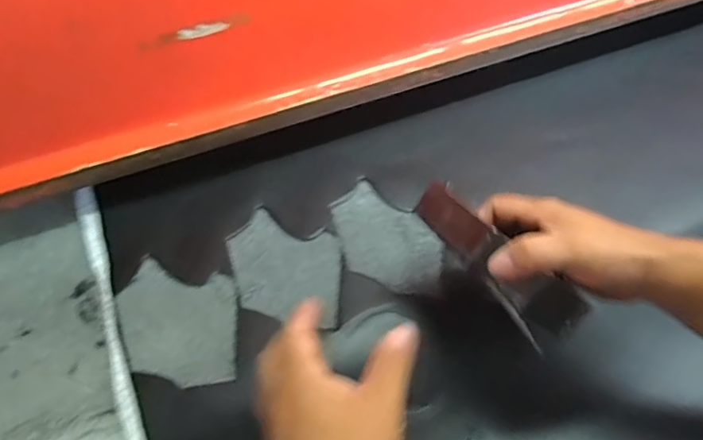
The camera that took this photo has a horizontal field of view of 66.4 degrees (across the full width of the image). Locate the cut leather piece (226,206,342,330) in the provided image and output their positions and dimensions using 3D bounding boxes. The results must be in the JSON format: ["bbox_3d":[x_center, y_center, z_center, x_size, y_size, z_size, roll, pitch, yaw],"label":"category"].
[{"bbox_3d":[-0.060,0.043,0.498,0.124,0.004,0.097,17,55,17],"label":"cut leather piece"}]

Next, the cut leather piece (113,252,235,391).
[{"bbox_3d":[-0.151,0.085,0.464,0.099,0.011,0.122,-9,52,-5],"label":"cut leather piece"}]

